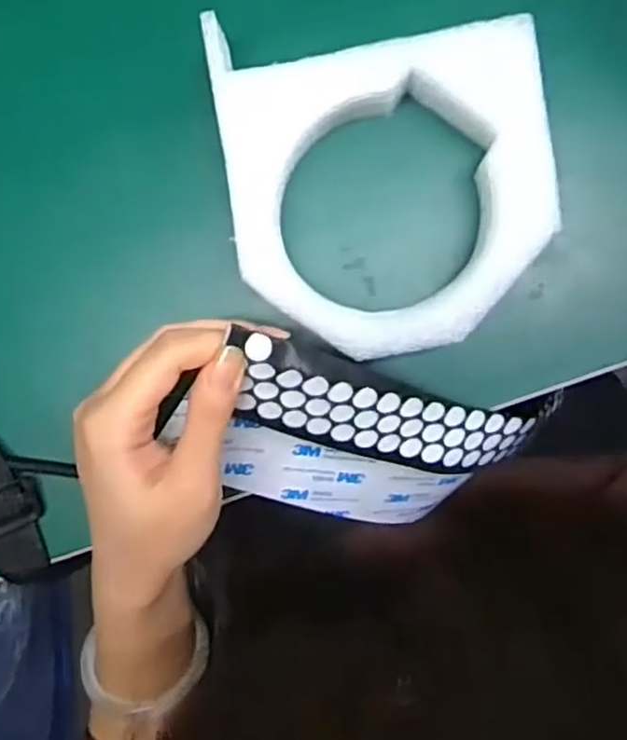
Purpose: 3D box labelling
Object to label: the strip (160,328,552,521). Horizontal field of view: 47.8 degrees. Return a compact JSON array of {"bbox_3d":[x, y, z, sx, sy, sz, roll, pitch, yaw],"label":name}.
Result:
[{"bbox_3d":[0.019,0.033,0.304,0.158,0.017,0.093,12,133,-20],"label":"strip"}]

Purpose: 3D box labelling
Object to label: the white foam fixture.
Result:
[{"bbox_3d":[0.030,-0.073,0.285,0.123,0.042,0.131,-7,92,3],"label":"white foam fixture"}]

